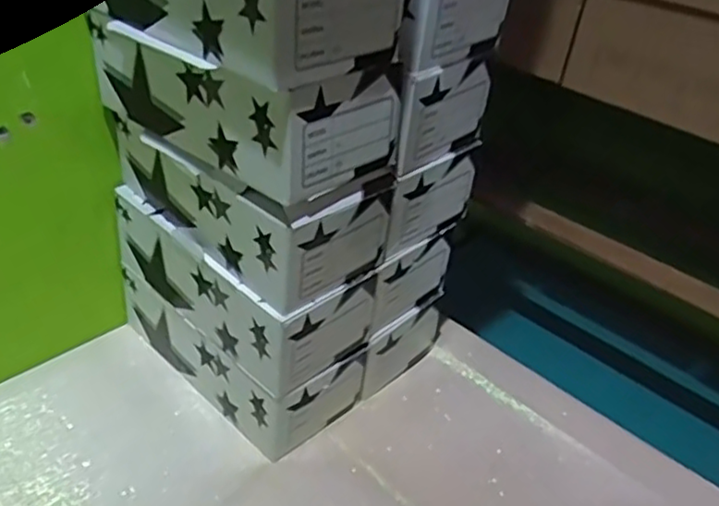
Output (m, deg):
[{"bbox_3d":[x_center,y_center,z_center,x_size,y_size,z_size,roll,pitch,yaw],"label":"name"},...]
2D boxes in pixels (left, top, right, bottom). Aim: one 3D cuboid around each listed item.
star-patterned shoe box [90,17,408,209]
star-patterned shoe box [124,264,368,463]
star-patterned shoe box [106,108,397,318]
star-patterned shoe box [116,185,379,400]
[{"bbox_3d":[-0.101,-0.144,0.579,0.133,0.095,0.259,-24,45,-39],"label":"star-patterned shoe box"},{"bbox_3d":[-0.133,0.095,0.736,0.267,0.090,0.121,30,40,30],"label":"star-patterned shoe box"},{"bbox_3d":[-0.104,-0.063,0.639,0.133,0.091,0.262,-24,45,-39],"label":"star-patterned shoe box"},{"bbox_3d":[-0.124,0.018,0.682,0.263,0.097,0.119,30,40,30],"label":"star-patterned shoe box"}]

